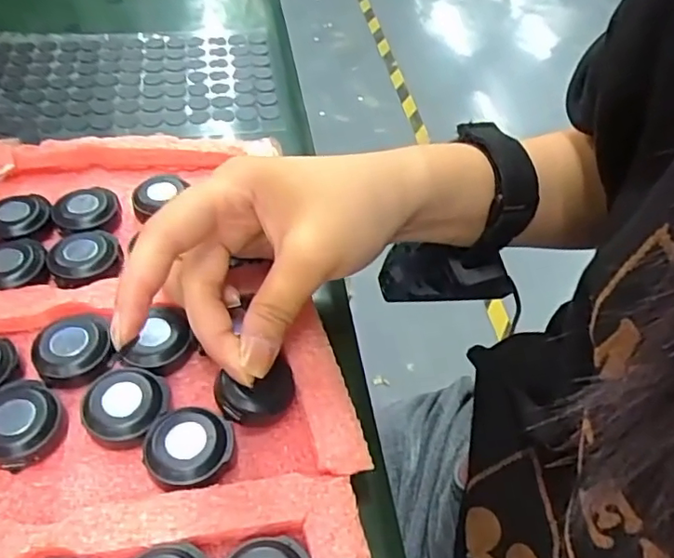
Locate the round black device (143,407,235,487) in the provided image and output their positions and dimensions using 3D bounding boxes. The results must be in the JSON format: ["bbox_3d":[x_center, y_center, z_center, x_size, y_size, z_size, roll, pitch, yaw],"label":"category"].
[{"bbox_3d":[-0.053,0.060,0.204,0.030,0.012,0.027,6,48,-3],"label":"round black device"}]

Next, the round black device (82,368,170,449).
[{"bbox_3d":[-0.077,0.047,0.213,0.028,0.017,0.026,4,48,-4],"label":"round black device"}]

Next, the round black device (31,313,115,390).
[{"bbox_3d":[-0.104,0.027,0.228,0.028,0.011,0.027,4,48,-4],"label":"round black device"}]

